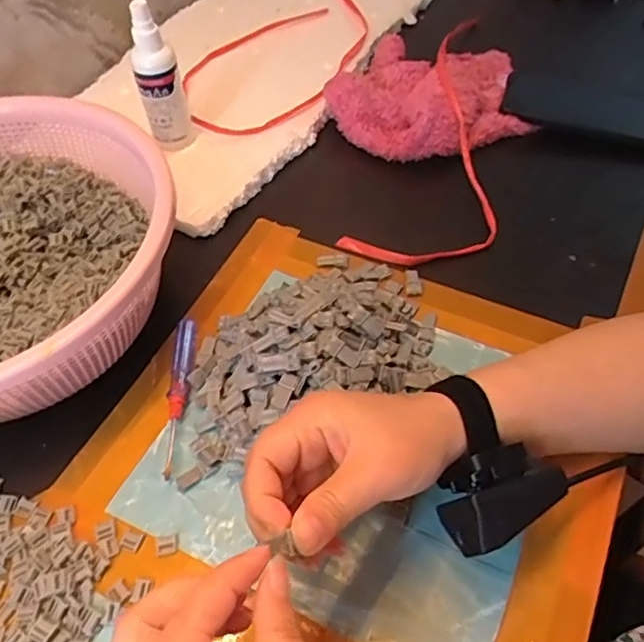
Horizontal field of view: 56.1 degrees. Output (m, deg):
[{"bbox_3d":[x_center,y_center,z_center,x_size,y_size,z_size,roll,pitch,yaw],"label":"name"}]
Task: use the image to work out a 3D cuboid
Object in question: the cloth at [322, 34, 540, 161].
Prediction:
[{"bbox_3d":[0.102,-0.219,0.582,0.189,0.055,0.144,1,54,3],"label":"cloth"}]

